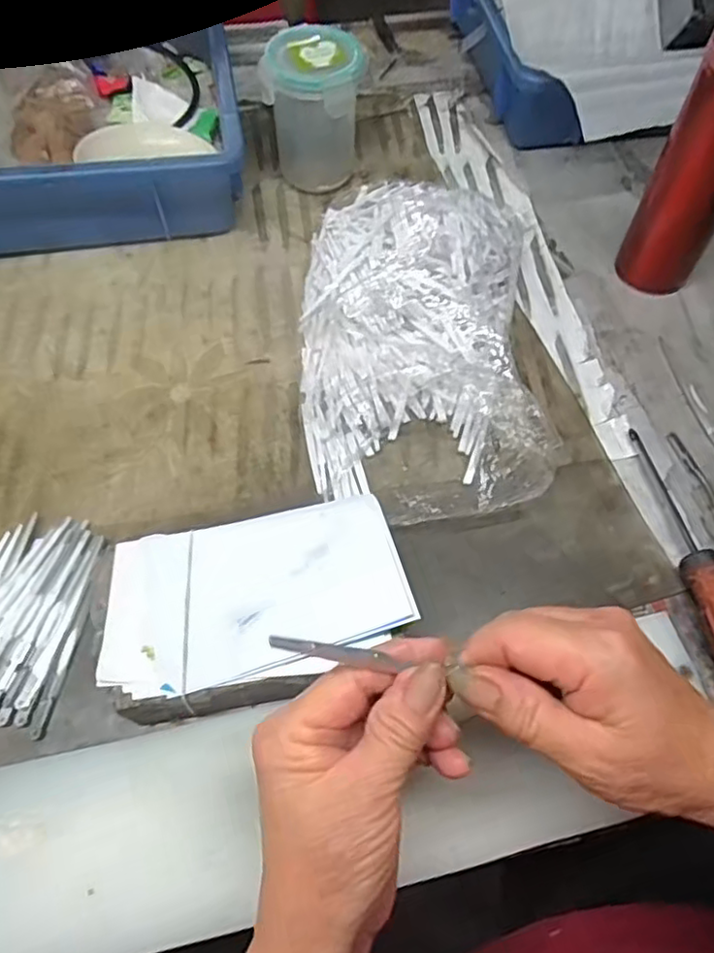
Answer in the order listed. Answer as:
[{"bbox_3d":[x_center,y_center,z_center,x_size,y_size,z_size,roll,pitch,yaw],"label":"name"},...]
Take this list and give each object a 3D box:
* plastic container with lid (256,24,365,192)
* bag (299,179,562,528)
[{"bbox_3d":[-0.035,-0.303,0.535,0.081,0.107,0.077,2,60,0],"label":"plastic container with lid"},{"bbox_3d":[0.046,-0.103,0.451,0.167,0.056,0.270,-2,60,-2],"label":"bag"}]

